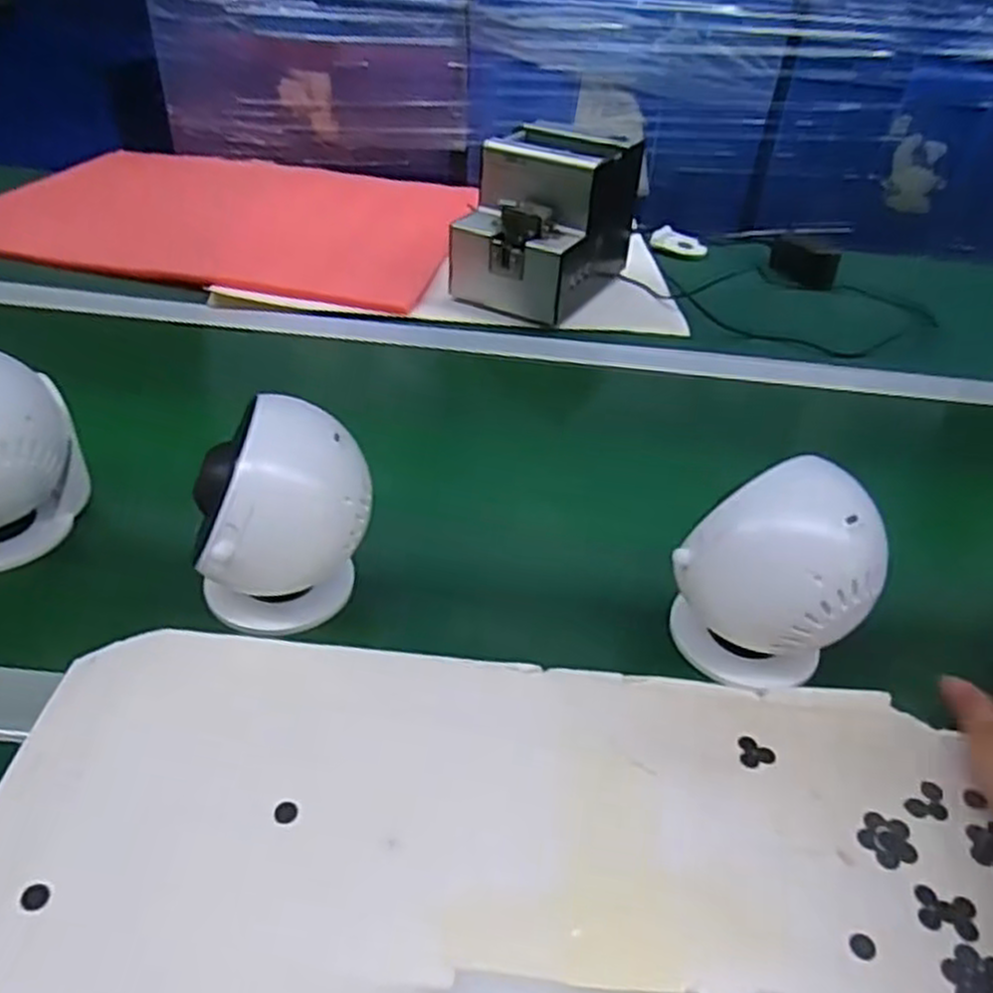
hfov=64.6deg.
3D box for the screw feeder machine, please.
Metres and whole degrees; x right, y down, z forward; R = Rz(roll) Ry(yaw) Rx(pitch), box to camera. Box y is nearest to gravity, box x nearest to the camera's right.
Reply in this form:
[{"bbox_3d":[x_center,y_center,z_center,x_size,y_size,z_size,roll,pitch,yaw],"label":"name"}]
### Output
[{"bbox_3d":[0.053,-0.282,0.808,0.126,0.147,0.180,21,40,19],"label":"screw feeder machine"}]

